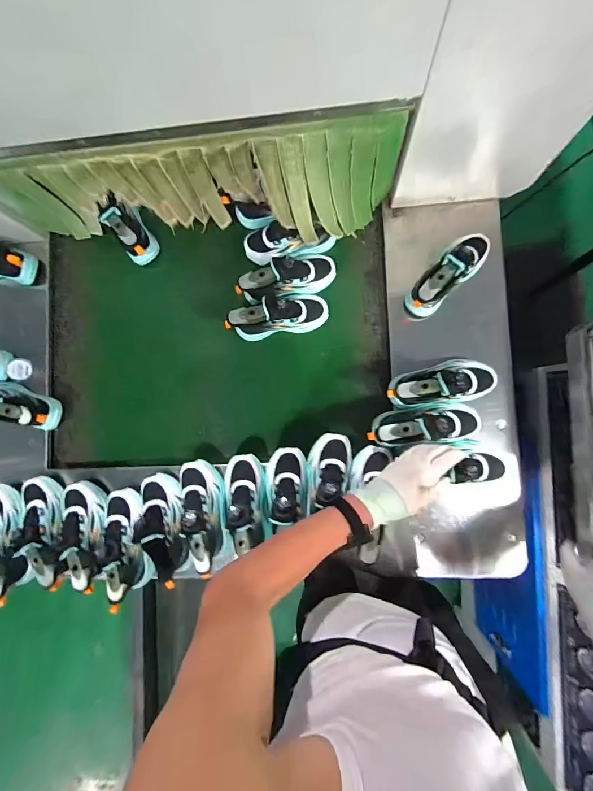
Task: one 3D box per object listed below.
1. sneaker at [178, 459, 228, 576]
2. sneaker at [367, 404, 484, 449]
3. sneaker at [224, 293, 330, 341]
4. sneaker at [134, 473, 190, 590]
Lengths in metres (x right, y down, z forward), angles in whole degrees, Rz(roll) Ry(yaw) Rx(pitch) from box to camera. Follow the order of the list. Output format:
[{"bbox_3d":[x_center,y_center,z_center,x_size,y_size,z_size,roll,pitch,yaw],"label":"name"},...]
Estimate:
[{"bbox_3d":[-0.185,0.229,0.671,0.085,0.080,0.208,-12,66,0],"label":"sneaker"},{"bbox_3d":[0.251,0.060,0.648,0.221,0.121,0.077,-3,86,1],"label":"sneaker"},{"bbox_3d":[-0.039,-0.171,0.721,0.216,0.088,0.091,-4,86,1],"label":"sneaker"},{"bbox_3d":[-0.256,0.252,0.661,0.090,0.107,0.208,-16,72,0],"label":"sneaker"}]

